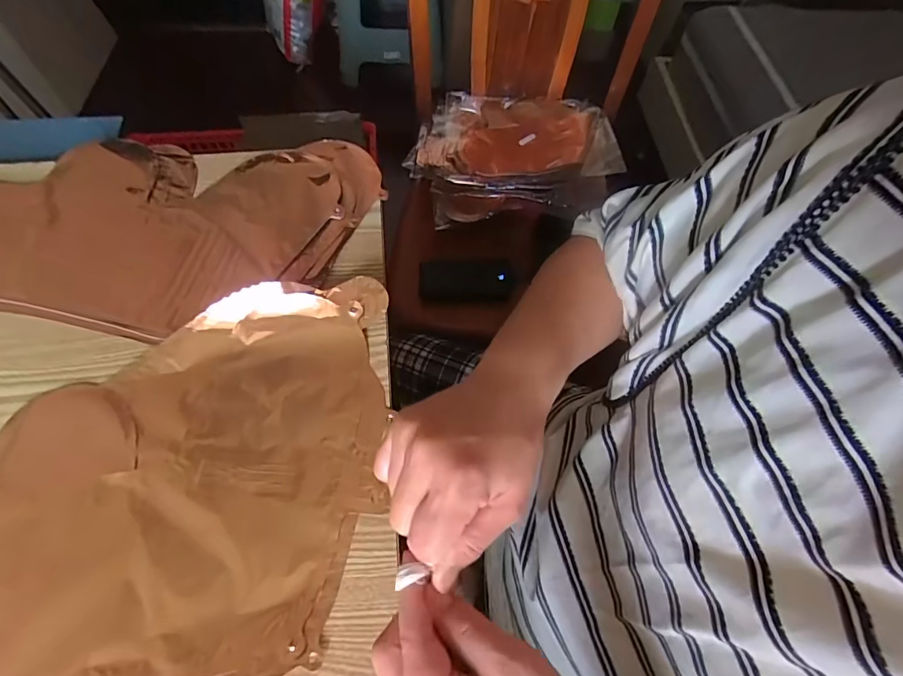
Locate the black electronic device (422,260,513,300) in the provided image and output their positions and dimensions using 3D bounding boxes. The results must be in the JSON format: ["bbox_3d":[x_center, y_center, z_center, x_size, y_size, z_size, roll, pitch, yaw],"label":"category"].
[{"bbox_3d":[0.023,-0.101,0.787,0.154,0.018,0.067,4,63,0],"label":"black electronic device"}]

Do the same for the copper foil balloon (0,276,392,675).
[{"bbox_3d":[-0.243,0.089,0.308,0.383,0.024,0.259,-4,63,-4],"label":"copper foil balloon"}]

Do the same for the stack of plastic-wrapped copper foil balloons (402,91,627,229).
[{"bbox_3d":[0.109,-0.335,0.824,0.355,0.071,0.270,3,63,0],"label":"stack of plastic-wrapped copper foil balloons"}]

